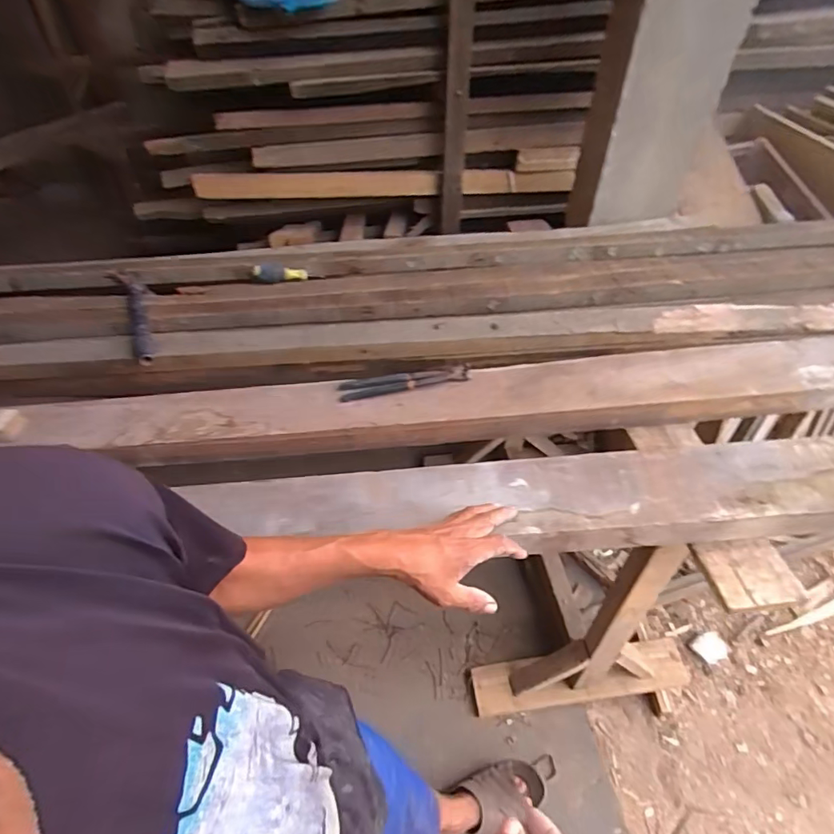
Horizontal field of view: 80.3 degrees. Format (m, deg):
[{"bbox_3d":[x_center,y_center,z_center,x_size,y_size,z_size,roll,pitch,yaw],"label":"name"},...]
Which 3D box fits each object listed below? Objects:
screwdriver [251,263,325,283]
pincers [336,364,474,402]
[{"bbox_3d":[-0.283,-0.312,1.063,0.142,0.029,0.034,1,50,4],"label":"screwdriver"},{"bbox_3d":[-0.022,-0.060,0.842,0.222,0.029,0.034,-7,50,-3],"label":"pincers"}]

